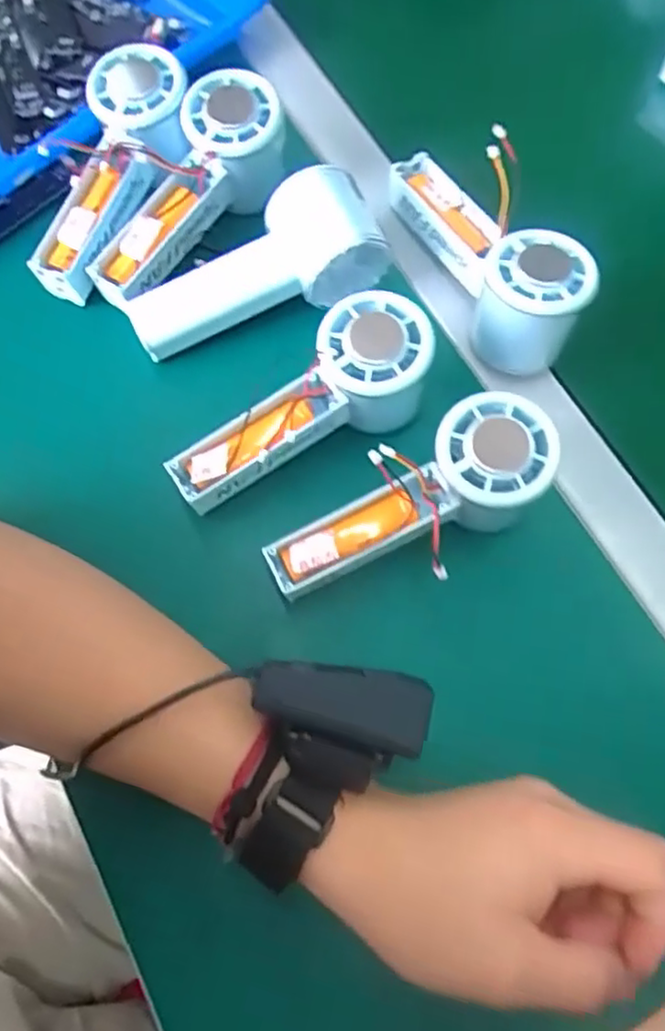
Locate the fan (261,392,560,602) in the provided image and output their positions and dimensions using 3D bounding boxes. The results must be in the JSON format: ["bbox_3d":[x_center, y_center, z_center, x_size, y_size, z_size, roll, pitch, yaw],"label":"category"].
[{"bbox_3d":[0.042,-0.003,0.343,0.150,0.062,0.057,-28,74,6],"label":"fan"}]

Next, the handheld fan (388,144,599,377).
[{"bbox_3d":[0.088,-0.156,0.383,0.053,0.059,0.153,-24,74,-10],"label":"handheld fan"}]

